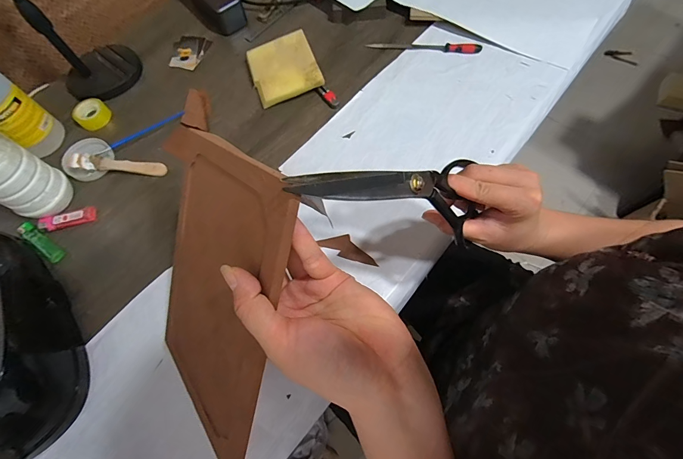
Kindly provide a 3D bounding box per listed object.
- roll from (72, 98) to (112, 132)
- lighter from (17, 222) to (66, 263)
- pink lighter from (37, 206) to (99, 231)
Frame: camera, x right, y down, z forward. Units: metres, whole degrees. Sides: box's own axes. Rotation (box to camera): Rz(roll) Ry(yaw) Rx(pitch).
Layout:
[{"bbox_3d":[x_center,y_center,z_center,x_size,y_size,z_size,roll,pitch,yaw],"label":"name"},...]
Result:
[{"bbox_3d":[-0.416,-0.194,0.568,0.050,0.019,0.050,-1,67,3],"label":"roll"},{"bbox_3d":[-0.425,0.018,0.481,0.082,0.008,0.020,33,73,16],"label":"lighter"},{"bbox_3d":[-0.400,-0.015,0.494,0.078,0.011,0.026,-17,67,-4],"label":"pink lighter"}]

